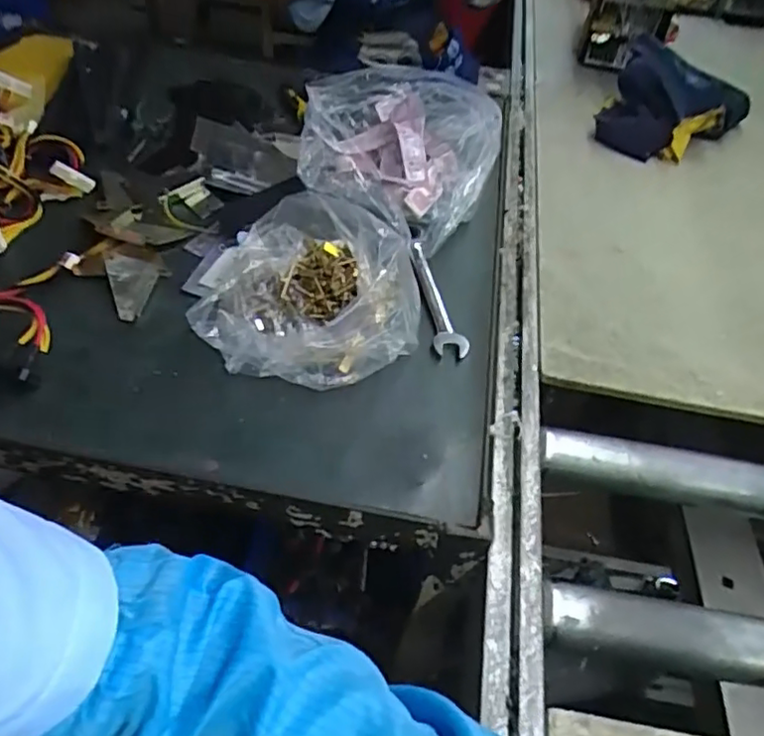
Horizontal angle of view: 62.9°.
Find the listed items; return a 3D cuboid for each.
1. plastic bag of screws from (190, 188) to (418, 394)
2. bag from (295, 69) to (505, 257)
[{"bbox_3d":[-0.060,-0.073,0.564,0.188,0.091,0.178,7,47,-1],"label":"plastic bag of screws"},{"bbox_3d":[0.014,-0.226,0.704,0.214,0.137,0.170,9,47,1],"label":"bag"}]

